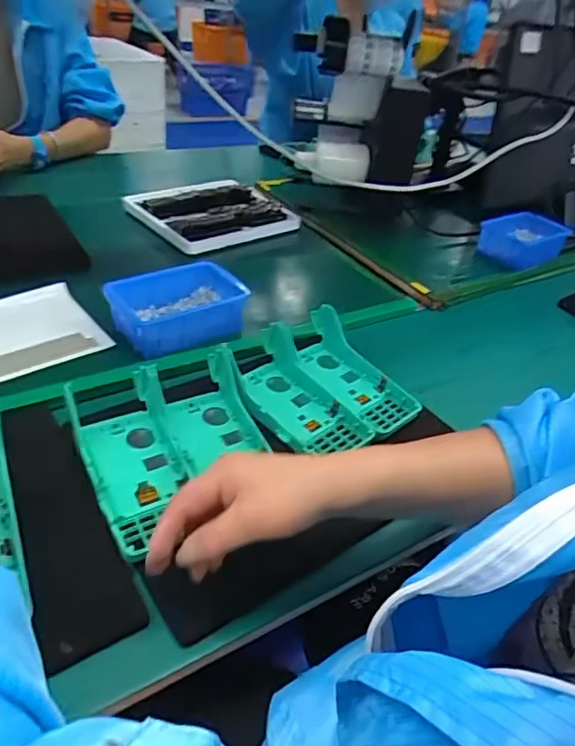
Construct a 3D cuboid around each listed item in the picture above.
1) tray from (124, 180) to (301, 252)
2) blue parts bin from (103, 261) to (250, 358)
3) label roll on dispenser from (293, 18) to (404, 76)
[{"bbox_3d":[-0.126,-0.275,0.915,0.233,0.024,0.203,-19,45,-32],"label":"tray"},{"bbox_3d":[-0.123,-0.078,0.637,0.156,0.056,0.095,-18,44,-31],"label":"blue parts bin"},{"bbox_3d":[0.093,-0.496,0.822,0.165,0.071,0.077,6,38,0],"label":"label roll on dispenser"}]

